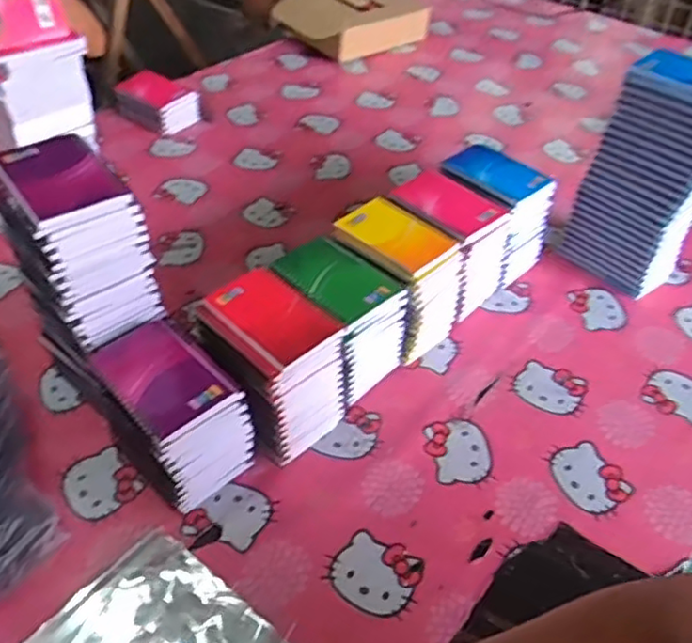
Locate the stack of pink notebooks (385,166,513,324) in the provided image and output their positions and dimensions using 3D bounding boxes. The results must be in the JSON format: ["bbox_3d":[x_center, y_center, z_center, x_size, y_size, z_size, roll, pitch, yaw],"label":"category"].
[{"bbox_3d":[0.130,-0.103,0.872,0.141,0.150,0.109,27,50,25],"label":"stack of pink notebooks"}]

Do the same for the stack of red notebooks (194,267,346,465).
[{"bbox_3d":[-0.080,0.048,0.715,0.134,0.154,0.101,33,53,29],"label":"stack of red notebooks"}]

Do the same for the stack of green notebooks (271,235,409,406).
[{"bbox_3d":[-0.009,-0.001,0.769,0.103,0.150,0.130,-34,54,-30],"label":"stack of green notebooks"}]

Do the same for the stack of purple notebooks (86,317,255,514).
[{"bbox_3d":[-0.175,0.093,0.668,0.094,0.144,0.148,-32,53,-29],"label":"stack of purple notebooks"}]

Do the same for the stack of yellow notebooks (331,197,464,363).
[{"bbox_3d":[0.060,-0.052,0.824,0.147,0.144,0.106,31,52,28],"label":"stack of yellow notebooks"}]

